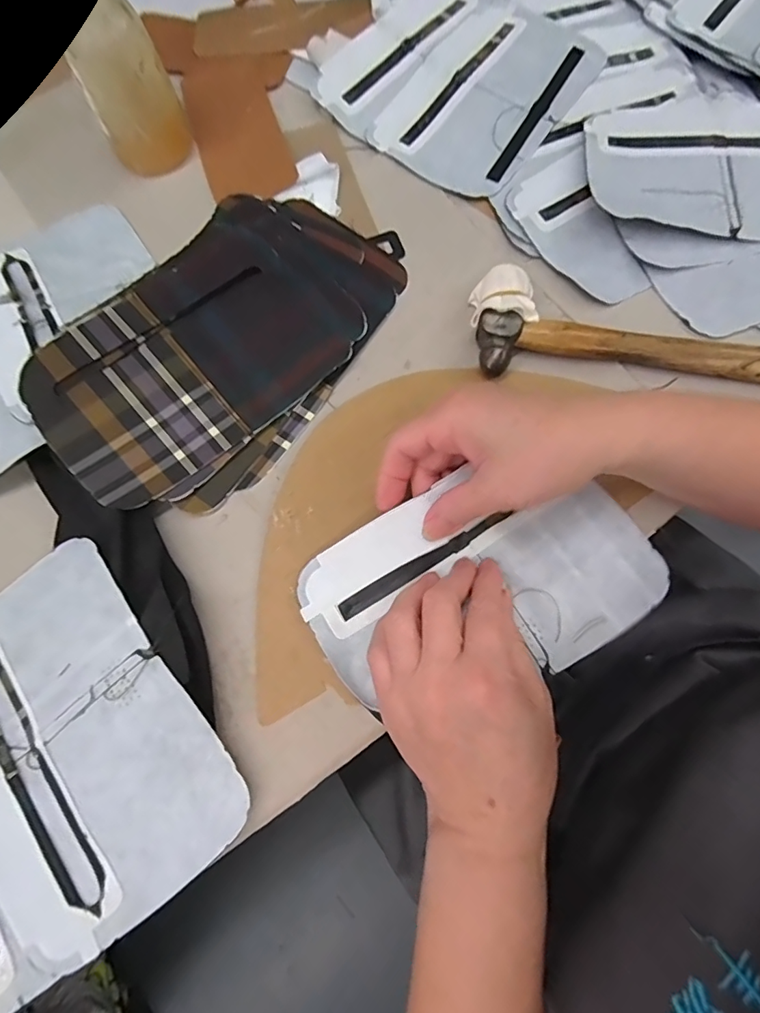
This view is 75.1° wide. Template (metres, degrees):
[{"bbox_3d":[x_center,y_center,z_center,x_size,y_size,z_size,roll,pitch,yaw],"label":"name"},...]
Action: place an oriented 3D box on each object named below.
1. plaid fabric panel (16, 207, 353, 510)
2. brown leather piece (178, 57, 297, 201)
[{"bbox_3d":[-0.132,-0.103,0.333,0.195,0.034,0.144,-40,75,-10],"label":"plaid fabric panel"},{"bbox_3d":[-0.123,-0.323,0.420,0.072,0.006,0.175,-19,73,-2],"label":"brown leather piece"}]

